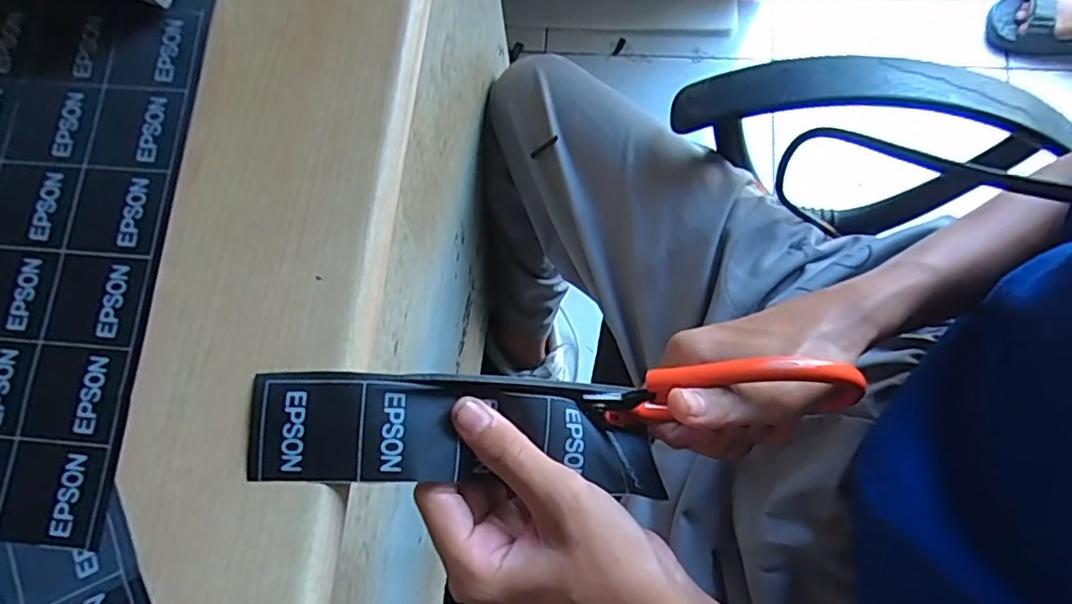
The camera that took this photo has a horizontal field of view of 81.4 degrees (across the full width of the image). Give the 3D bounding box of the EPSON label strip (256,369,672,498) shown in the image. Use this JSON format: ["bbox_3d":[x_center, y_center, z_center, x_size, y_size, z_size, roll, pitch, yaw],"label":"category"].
[{"bbox_3d":[-0.027,0.057,0.275,0.181,0.034,0.046,7,77,-15],"label":"EPSON label strip"}]

